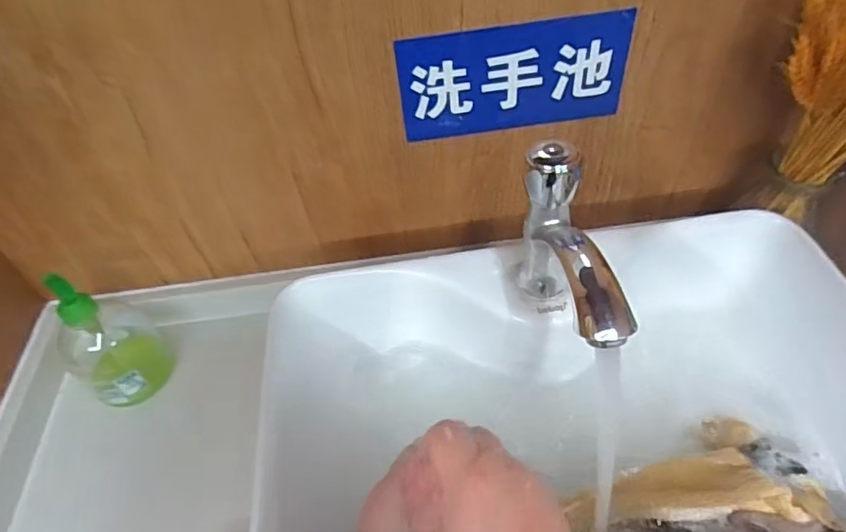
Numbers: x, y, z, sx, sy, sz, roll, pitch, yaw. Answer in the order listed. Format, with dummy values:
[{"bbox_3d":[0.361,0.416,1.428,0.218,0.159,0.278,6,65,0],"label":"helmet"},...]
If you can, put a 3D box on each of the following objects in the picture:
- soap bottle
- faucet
[{"bbox_3d":[-0.320,0.064,0.549,0.095,0.154,0.082,32,58,28],"label":"soap bottle"},{"bbox_3d":[0.098,0.006,0.378,0.032,0.127,0.137,-9,49,-3],"label":"faucet"}]

